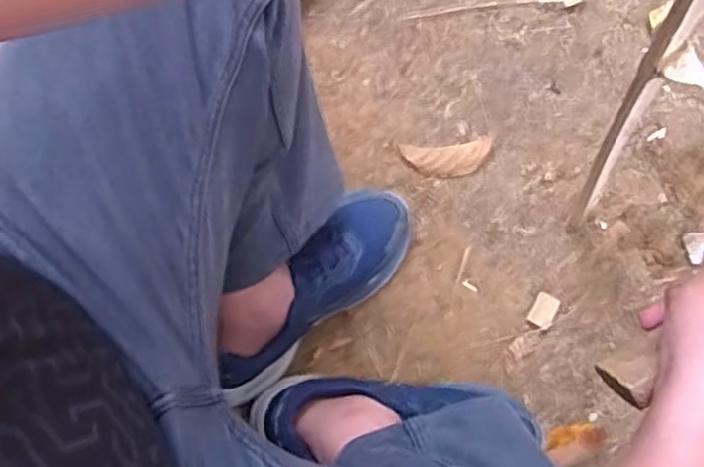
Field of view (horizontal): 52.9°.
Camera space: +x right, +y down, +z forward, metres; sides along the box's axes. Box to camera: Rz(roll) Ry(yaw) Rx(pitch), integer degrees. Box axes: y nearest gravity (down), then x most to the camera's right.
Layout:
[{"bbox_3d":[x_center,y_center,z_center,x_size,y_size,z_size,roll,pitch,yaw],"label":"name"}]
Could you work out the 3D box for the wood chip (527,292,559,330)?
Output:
[{"bbox_3d":[0.216,0.088,0.797,0.025,0.007,0.039,28,83,9],"label":"wood chip"}]

